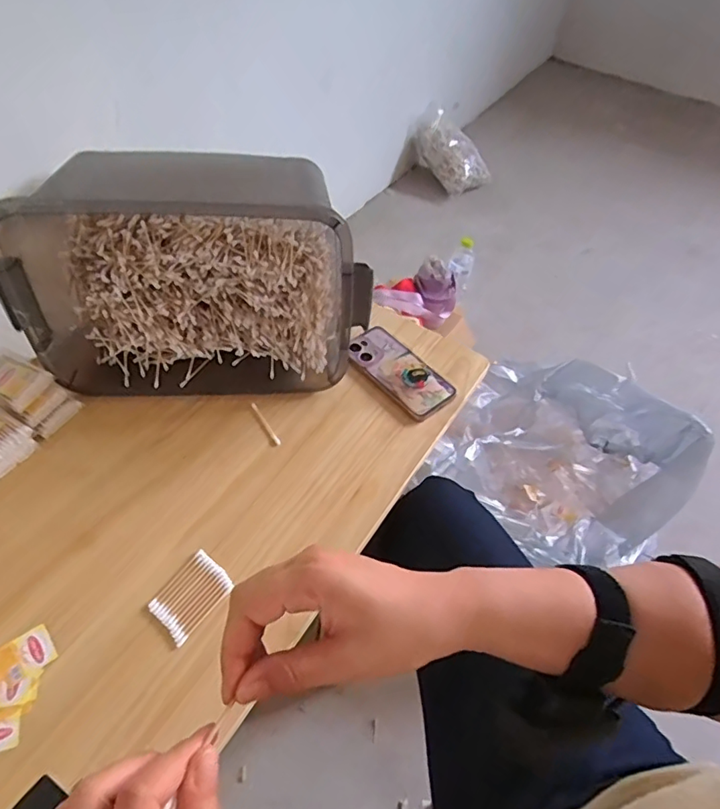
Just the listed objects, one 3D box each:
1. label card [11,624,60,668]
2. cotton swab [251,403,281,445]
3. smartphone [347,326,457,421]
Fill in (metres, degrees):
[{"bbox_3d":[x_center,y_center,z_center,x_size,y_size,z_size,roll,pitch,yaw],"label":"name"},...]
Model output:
[{"bbox_3d":[-0.297,0.223,0.486,0.026,0.004,0.038,-33,61,-28],"label":"label card"},{"bbox_3d":[-0.117,0.024,0.658,0.007,0.004,0.071,-25,57,-24],"label":"cotton swab"},{"bbox_3d":[0.052,-0.050,0.717,0.079,0.012,0.157,-35,62,-29],"label":"smartphone"}]

